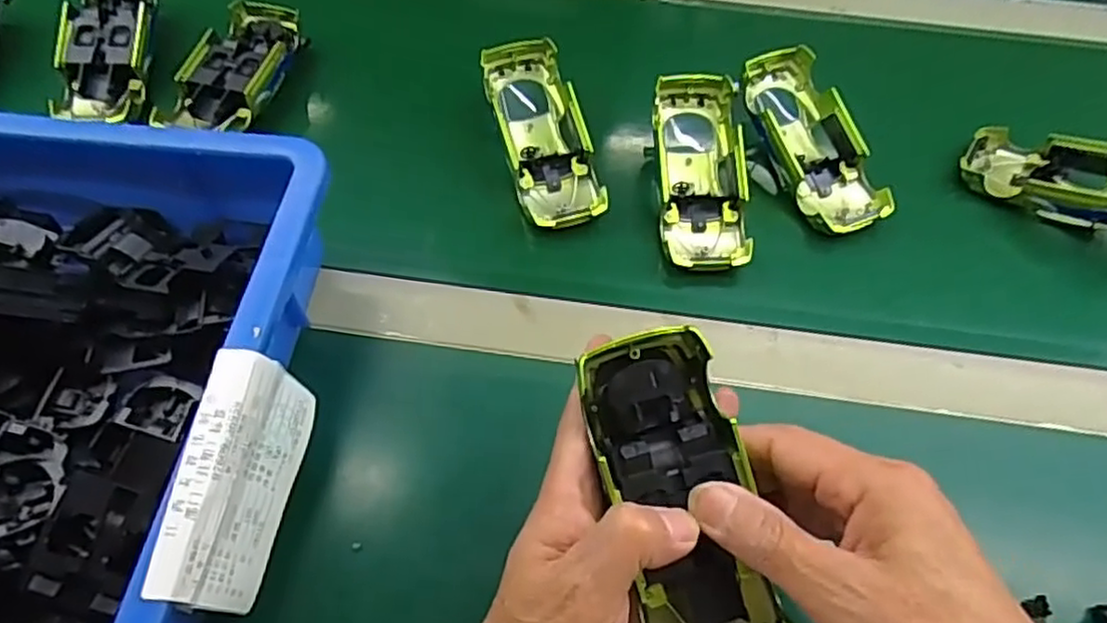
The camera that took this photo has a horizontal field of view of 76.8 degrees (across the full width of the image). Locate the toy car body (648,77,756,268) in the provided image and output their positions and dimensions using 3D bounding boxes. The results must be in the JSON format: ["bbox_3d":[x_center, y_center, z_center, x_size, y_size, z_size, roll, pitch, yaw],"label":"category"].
[{"bbox_3d":[0.094,-0.087,0.450,0.054,0.048,0.132,1,58,-1],"label":"toy car body"}]

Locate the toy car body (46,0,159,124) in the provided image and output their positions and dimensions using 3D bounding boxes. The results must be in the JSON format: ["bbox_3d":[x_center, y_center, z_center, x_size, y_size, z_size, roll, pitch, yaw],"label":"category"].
[{"bbox_3d":[-0.317,-0.198,0.497,0.055,0.026,0.132,-1,74,-2],"label":"toy car body"}]

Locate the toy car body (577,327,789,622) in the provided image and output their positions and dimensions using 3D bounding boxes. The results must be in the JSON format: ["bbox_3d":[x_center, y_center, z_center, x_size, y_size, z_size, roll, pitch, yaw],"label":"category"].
[{"bbox_3d":[0.050,0.073,0.265,0.051,0.030,0.130,-14,86,-10],"label":"toy car body"}]

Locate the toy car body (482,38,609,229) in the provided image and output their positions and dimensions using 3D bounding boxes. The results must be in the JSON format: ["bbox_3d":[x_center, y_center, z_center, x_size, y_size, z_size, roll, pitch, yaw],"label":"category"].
[{"bbox_3d":[-0.008,-0.116,0.465,0.054,0.034,0.136,-13,72,-10],"label":"toy car body"}]

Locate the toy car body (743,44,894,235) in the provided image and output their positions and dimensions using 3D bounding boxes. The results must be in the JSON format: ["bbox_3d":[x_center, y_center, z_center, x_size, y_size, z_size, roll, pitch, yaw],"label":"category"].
[{"bbox_3d":[0.169,-0.113,0.468,0.060,0.031,0.135,-16,73,-11],"label":"toy car body"}]

